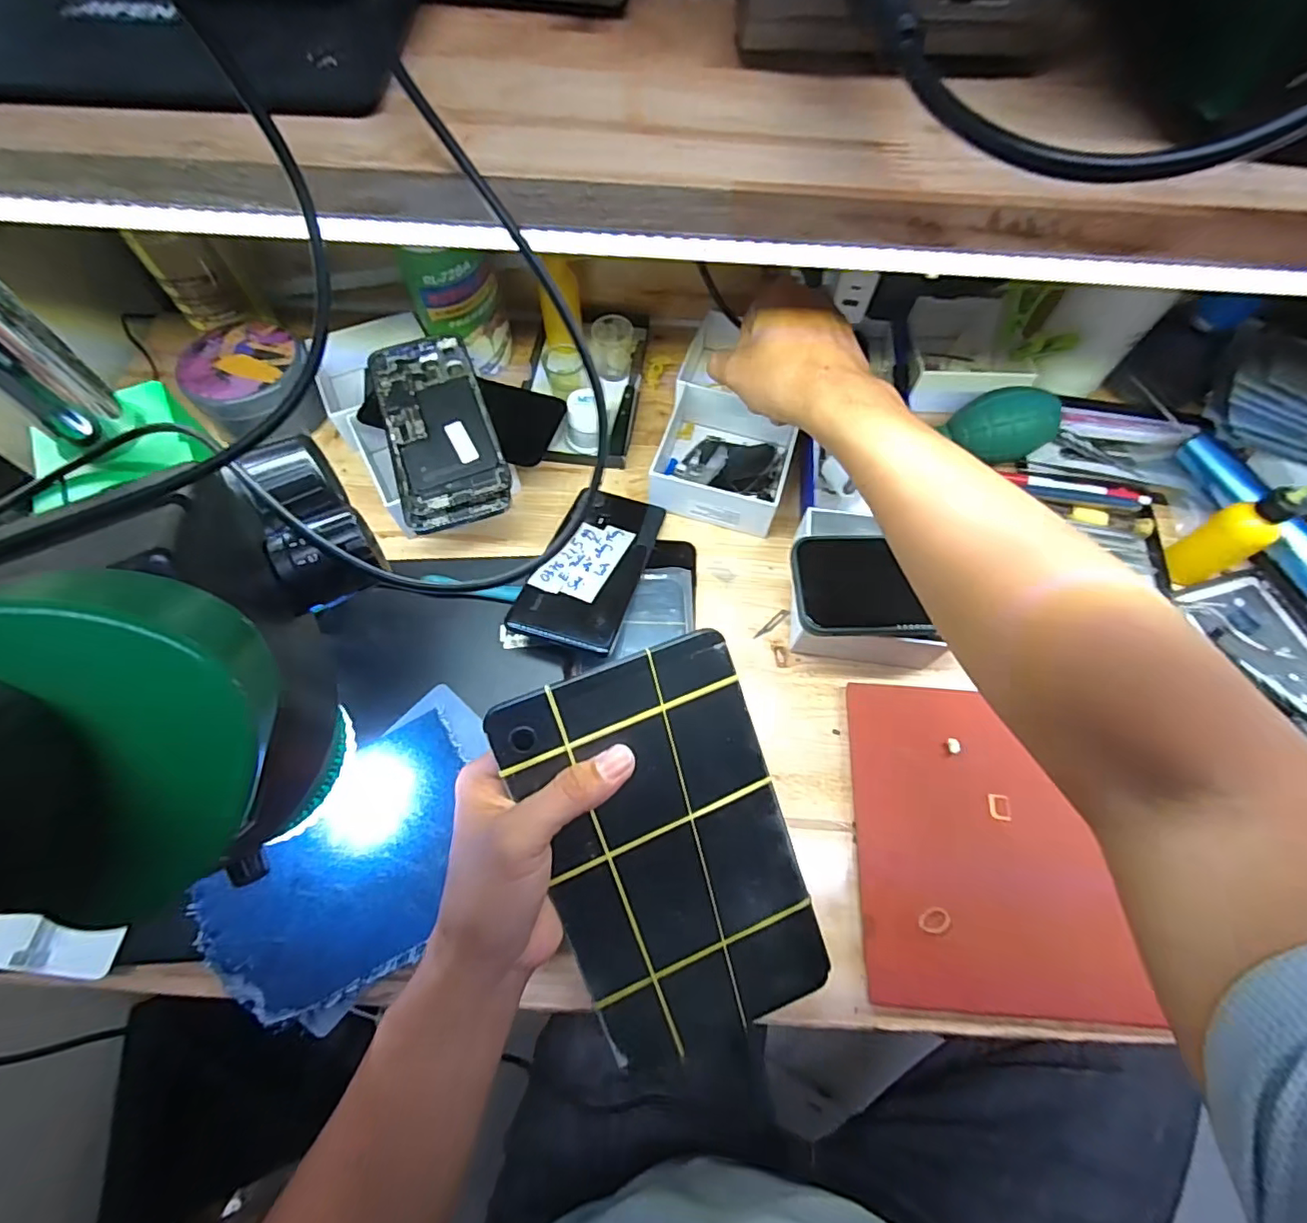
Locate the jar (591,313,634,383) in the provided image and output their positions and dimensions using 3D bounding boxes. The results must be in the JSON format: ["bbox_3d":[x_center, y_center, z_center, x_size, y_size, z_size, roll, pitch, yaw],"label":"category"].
[{"bbox_3d":[-0.037,-0.242,0.539,0.038,0.051,0.032,-4,65,-3],"label":"jar"}]

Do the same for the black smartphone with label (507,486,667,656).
[{"bbox_3d":[-0.044,-0.039,0.440,0.074,0.006,0.165,17,49,3],"label":"black smartphone with label"}]

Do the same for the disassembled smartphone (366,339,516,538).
[{"bbox_3d":[-0.167,-0.144,0.453,0.078,0.013,0.171,-19,72,-10],"label":"disassembled smartphone"}]

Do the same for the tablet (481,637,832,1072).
[{"bbox_3d":[0.010,0.125,0.296,0.121,0.005,0.207,-20,98,-7],"label":"tablet"}]

